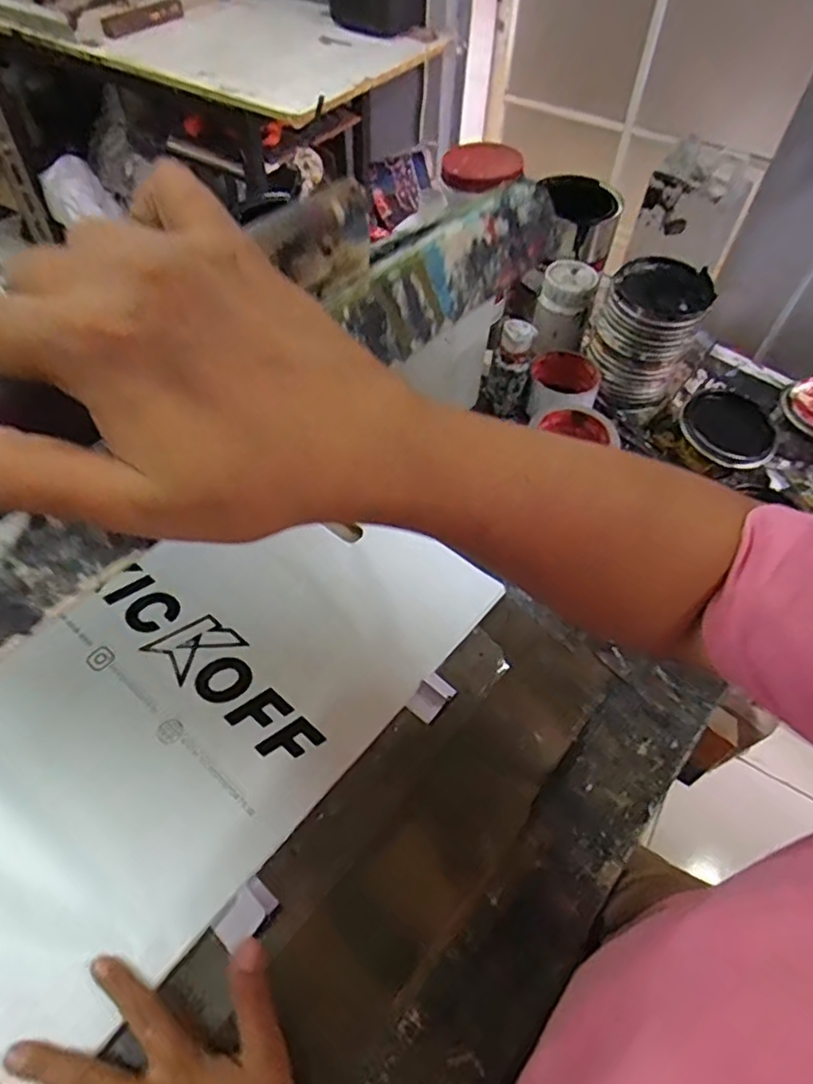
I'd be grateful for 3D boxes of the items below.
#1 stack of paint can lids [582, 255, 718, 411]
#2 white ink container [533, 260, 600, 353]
[{"bbox_3d":[0.263,-0.233,0.689,0.099,0.133,0.102,26,59,15],"label":"stack of paint can lids"},{"bbox_3d":[0.186,-0.278,0.736,0.060,0.083,0.065,19,57,11],"label":"white ink container"}]

